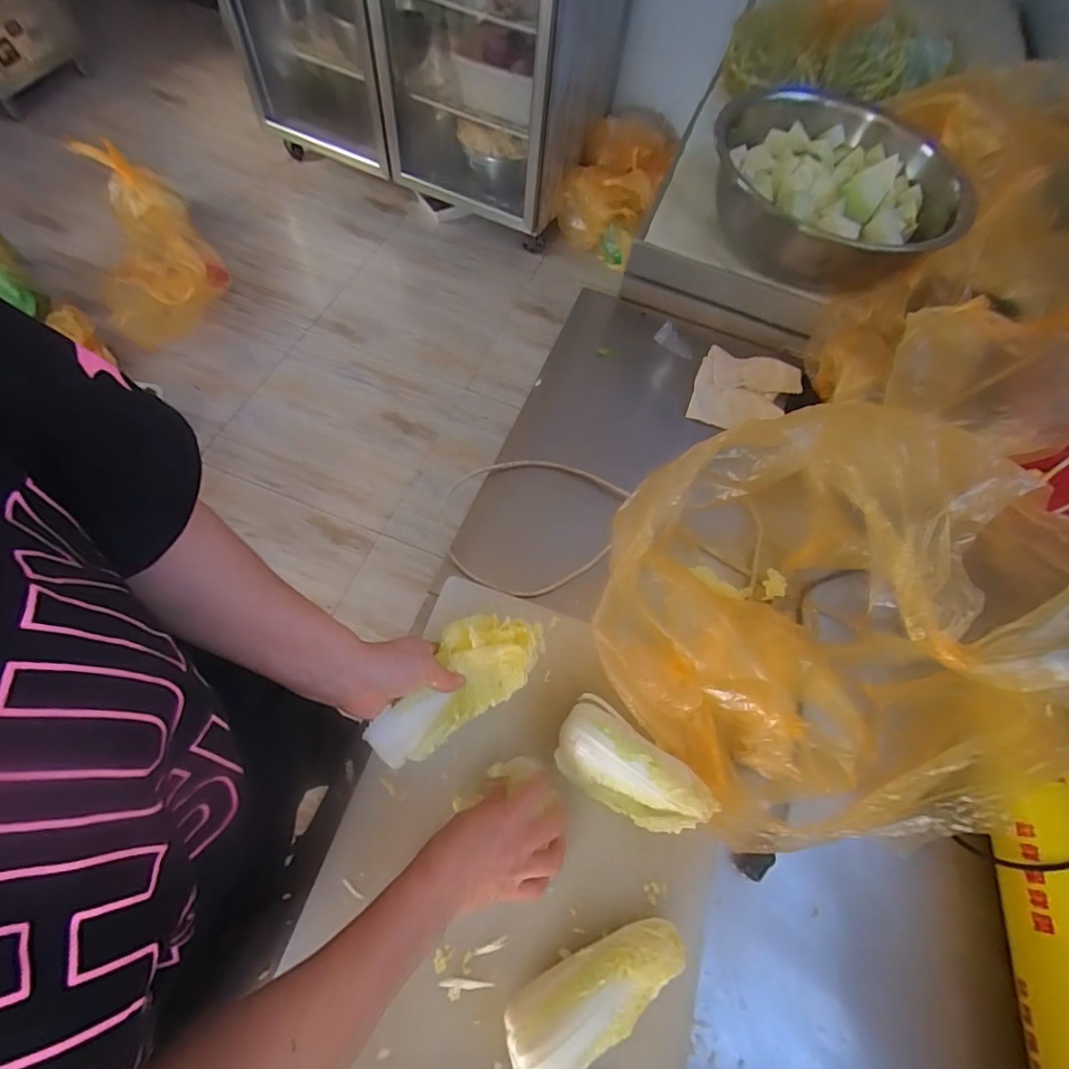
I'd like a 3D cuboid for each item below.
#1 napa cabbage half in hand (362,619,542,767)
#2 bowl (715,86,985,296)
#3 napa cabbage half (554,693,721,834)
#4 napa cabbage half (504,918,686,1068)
[{"bbox_3d":[-0.069,0.135,0.469,0.176,0.052,0.073,-38,70,-22],"label":"napa cabbage half in hand"},{"bbox_3d":[0.440,-0.519,0.773,0.360,0.120,0.298,18,64,1],"label":"bowl"},{"bbox_3d":[0.090,0.224,0.481,0.148,0.055,0.075,35,65,9],"label":"napa cabbage half"},{"bbox_3d":[0.052,0.378,0.419,0.158,0.057,0.066,-16,68,-15],"label":"napa cabbage half"}]

